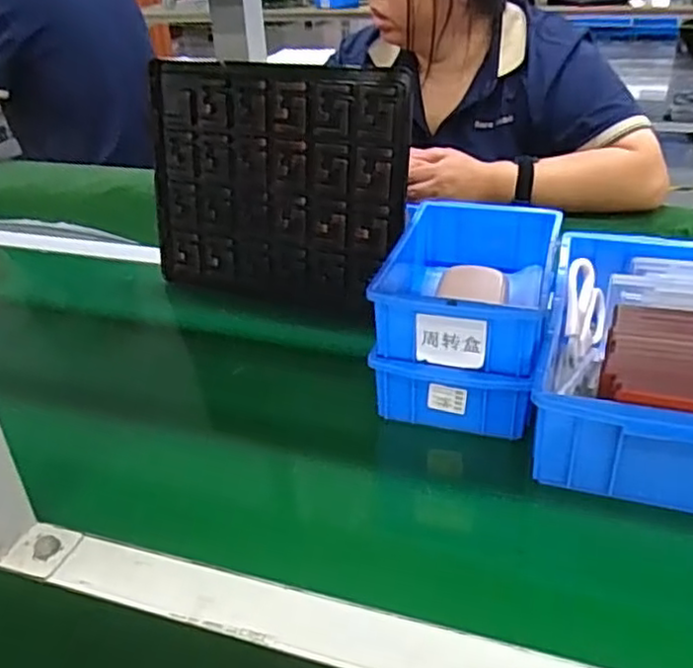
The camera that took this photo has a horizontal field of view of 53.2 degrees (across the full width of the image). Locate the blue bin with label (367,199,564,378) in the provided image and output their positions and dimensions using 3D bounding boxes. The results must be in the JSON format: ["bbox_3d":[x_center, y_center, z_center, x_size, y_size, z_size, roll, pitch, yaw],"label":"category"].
[{"bbox_3d":[0.111,-0.048,0.606,0.127,0.064,0.198,8,34,17],"label":"blue bin with label"}]

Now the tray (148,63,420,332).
[{"bbox_3d":[-0.077,-0.150,0.744,0.296,0.257,0.015,10,23,21],"label":"tray"}]

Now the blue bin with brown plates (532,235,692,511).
[{"bbox_3d":[0.274,0.012,0.579,0.198,0.077,0.296,8,34,19],"label":"blue bin with brown plates"}]

